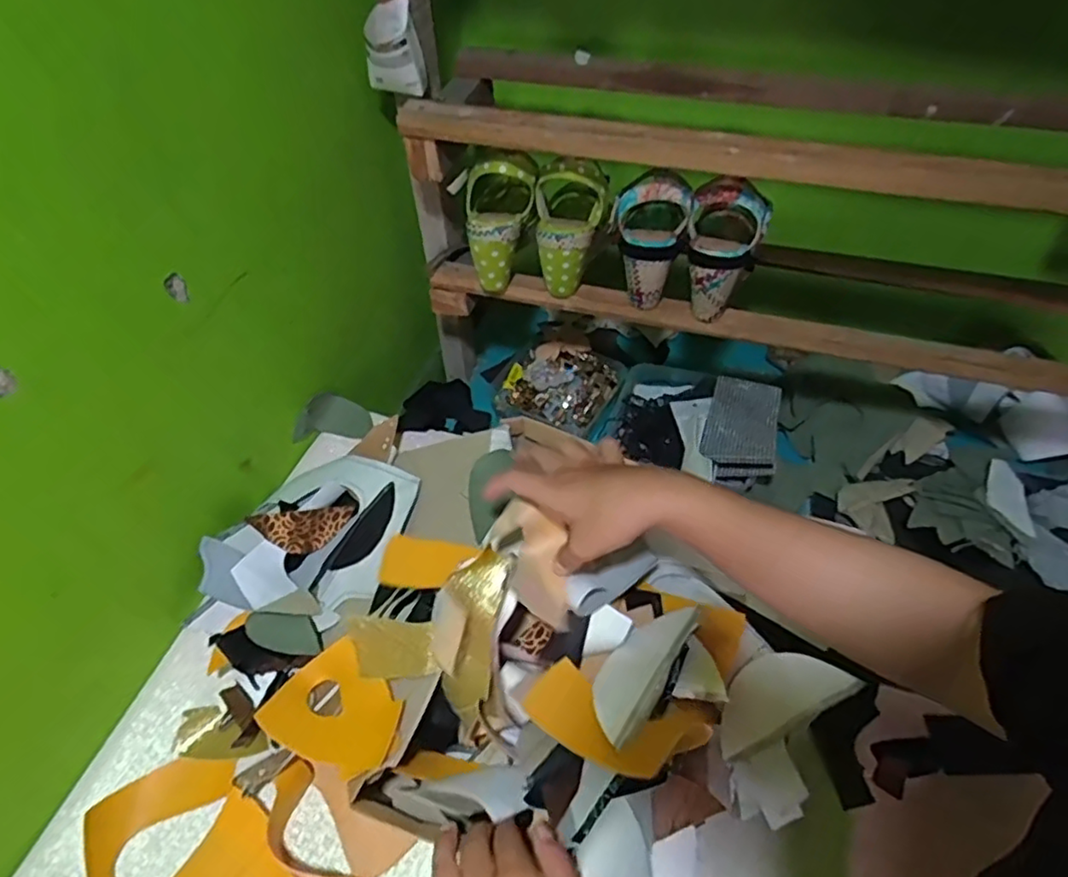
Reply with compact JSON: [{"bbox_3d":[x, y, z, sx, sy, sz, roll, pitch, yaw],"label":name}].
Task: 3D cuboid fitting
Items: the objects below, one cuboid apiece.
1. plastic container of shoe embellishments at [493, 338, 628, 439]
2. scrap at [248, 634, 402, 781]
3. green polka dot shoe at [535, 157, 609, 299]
[{"bbox_3d":[0.038,-0.079,0.924,0.158,0.033,0.156,19,51,17],"label":"plastic container of shoe embellishments"},{"bbox_3d":[-0.150,0.203,0.492,0.118,0.021,0.085,7,32,28],"label":"scrap"},{"bbox_3d":[0.035,-0.234,0.717,0.077,0.147,0.065,9,20,3],"label":"green polka dot shoe"}]

